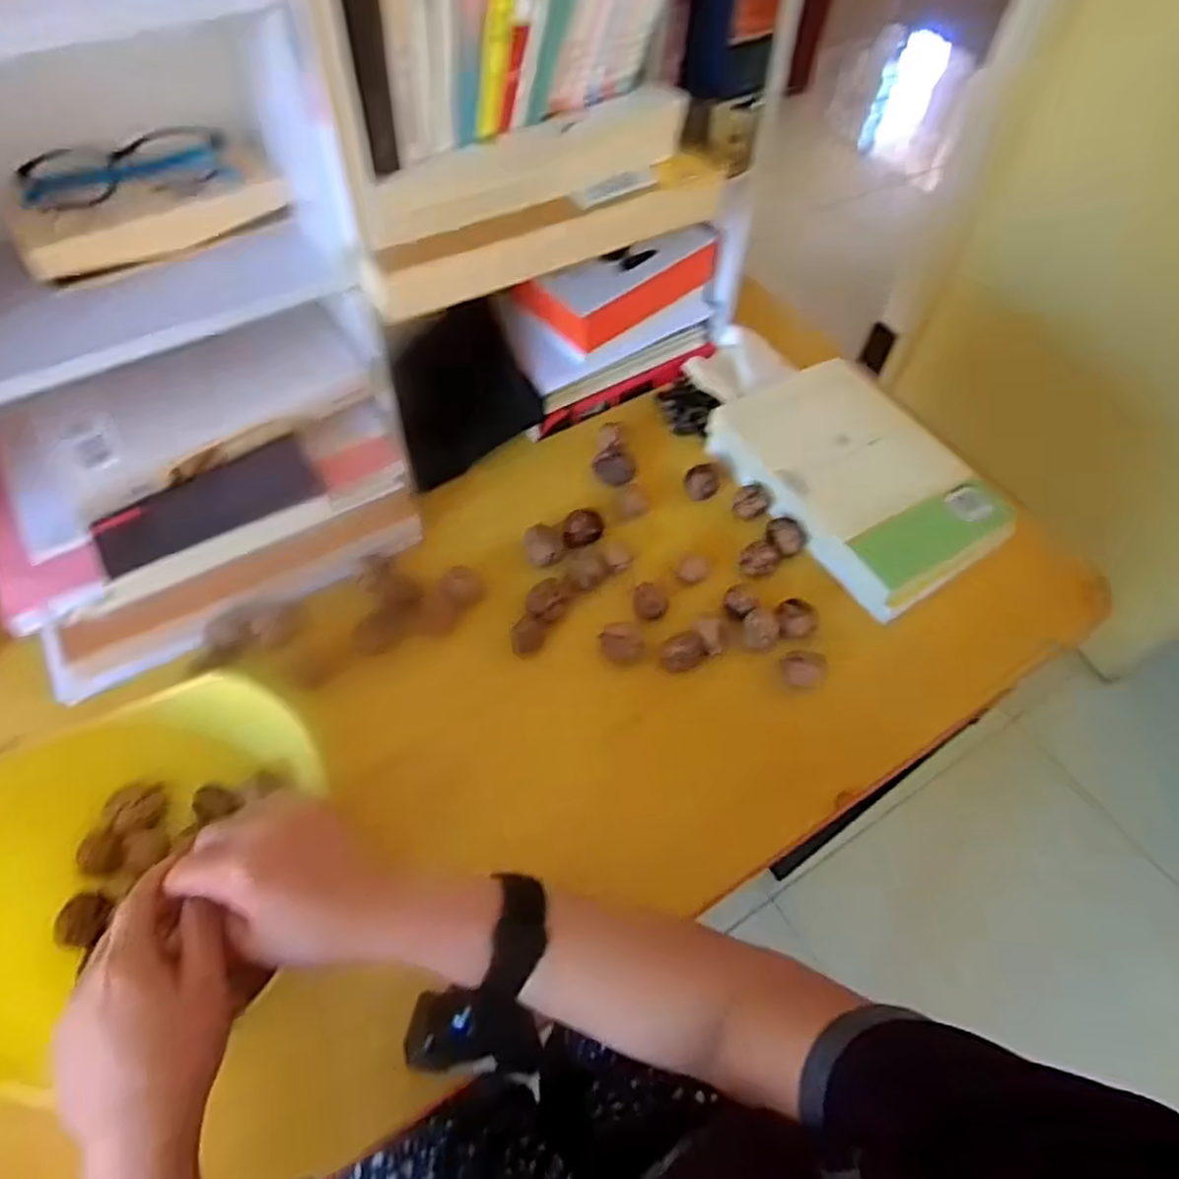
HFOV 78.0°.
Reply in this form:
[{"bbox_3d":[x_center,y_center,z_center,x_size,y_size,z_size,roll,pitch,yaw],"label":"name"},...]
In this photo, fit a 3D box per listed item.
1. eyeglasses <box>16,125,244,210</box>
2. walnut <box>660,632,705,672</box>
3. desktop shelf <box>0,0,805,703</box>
[{"bbox_3d":[-0.305,-0.278,0.481,0.129,0.029,0.035,-20,60,-14],"label":"eyeglasses"},{"bbox_3d":[0.076,0.051,0.585,0.034,0.028,0.024,-22,65,-14],"label":"walnut"},{"bbox_3d":[-0.186,-0.260,0.498,0.726,0.447,0.231,-35,67,-21],"label":"desktop shelf"}]

